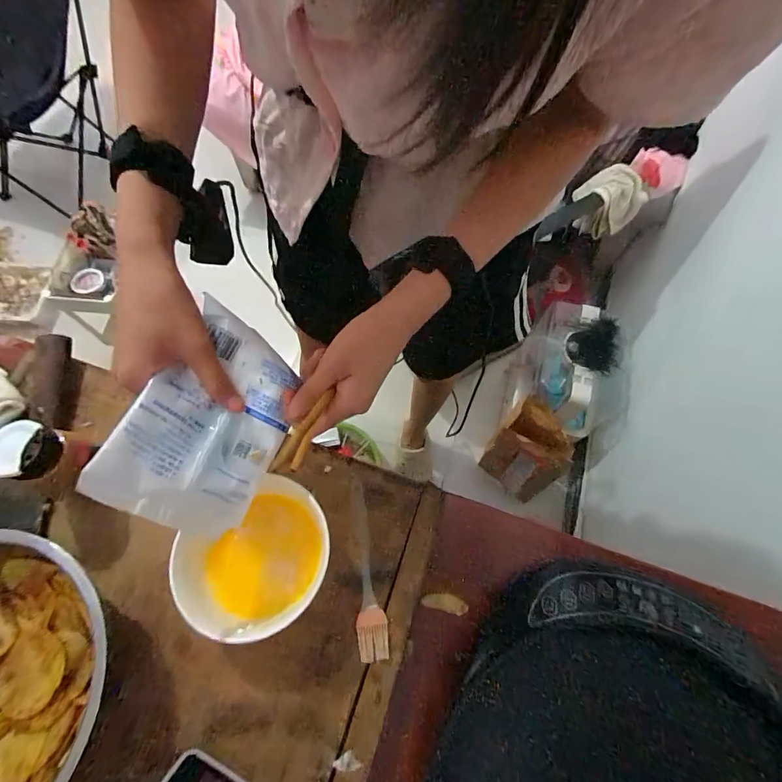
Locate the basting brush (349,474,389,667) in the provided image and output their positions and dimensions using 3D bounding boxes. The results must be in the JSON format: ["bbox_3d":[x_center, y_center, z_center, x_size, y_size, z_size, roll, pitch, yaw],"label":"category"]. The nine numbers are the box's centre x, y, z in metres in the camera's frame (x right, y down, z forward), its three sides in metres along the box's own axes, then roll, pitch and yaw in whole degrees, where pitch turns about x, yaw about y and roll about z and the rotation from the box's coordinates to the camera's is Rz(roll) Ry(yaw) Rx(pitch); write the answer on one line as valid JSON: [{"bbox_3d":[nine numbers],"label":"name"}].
[{"bbox_3d":[-0.024,0.164,0.379,0.026,0.008,0.157,-7,66,-3],"label":"basting brush"}]

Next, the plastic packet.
[{"bbox_3d":[-0.125,0.022,0.286,0.104,0.017,0.145,38,60,-33],"label":"plastic packet"}]

